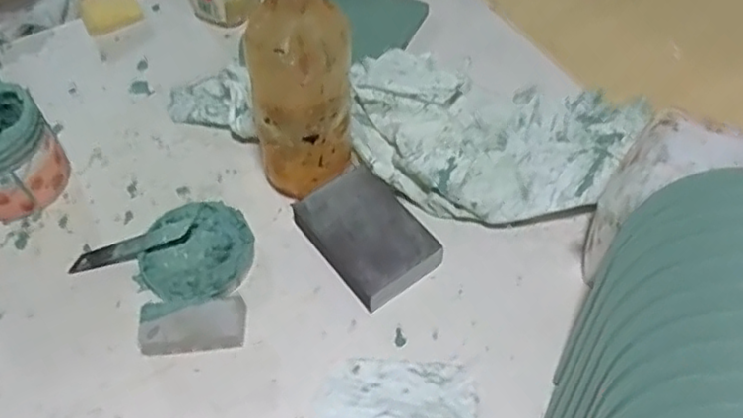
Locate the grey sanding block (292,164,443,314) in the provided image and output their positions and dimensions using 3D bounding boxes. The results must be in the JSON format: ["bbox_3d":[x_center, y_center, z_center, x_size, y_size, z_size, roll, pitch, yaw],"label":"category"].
[{"bbox_3d":[-0.003,0.020,0.505,0.072,0.030,0.100,-30,59,-19],"label":"grey sanding block"}]

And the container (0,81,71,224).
[{"bbox_3d":[-0.292,-0.043,0.526,0.081,0.074,0.086,-39,63,-23],"label":"container"}]

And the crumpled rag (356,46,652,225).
[{"bbox_3d":[0.100,-0.059,0.544,0.235,0.051,0.149,4,55,4],"label":"crumpled rag"}]

